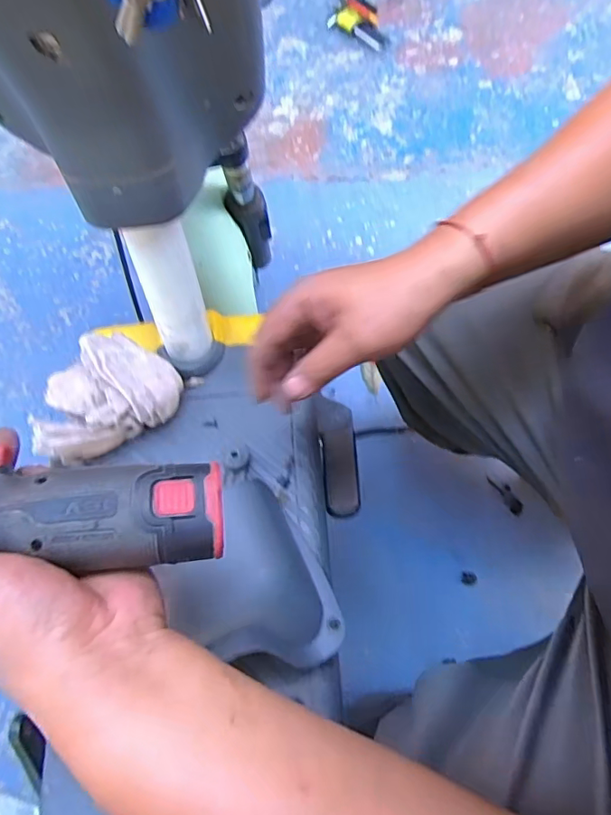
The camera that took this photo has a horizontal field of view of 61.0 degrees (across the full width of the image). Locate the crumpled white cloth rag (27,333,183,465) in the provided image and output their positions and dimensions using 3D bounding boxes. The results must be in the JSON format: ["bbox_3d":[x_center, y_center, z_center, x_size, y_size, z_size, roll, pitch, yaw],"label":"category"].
[{"bbox_3d":[-0.194,-0.005,0.501,0.101,0.049,0.141,30,71,14],"label":"crumpled white cloth rag"}]

